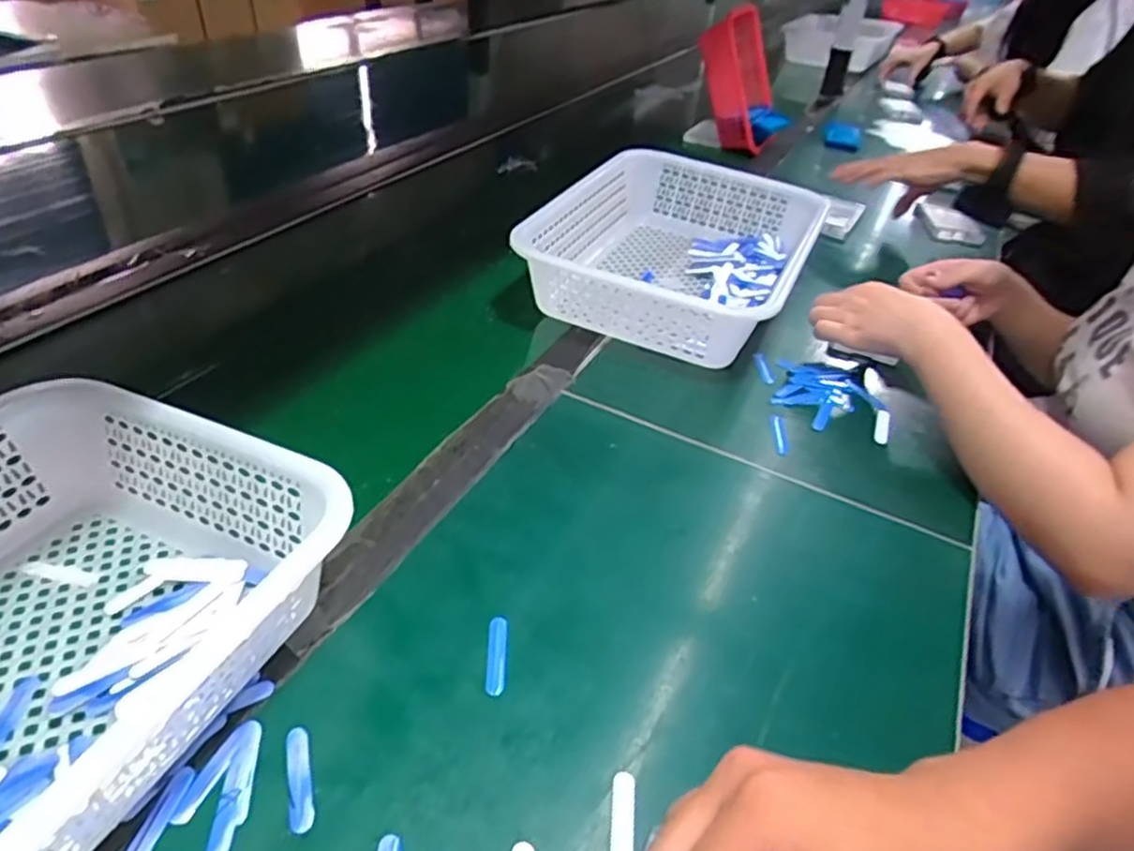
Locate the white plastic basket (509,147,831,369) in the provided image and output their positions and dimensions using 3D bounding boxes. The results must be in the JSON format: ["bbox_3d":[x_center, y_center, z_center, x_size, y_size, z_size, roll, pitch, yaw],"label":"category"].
[{"bbox_3d":[0.123,-0.205,0.805,0.283,0.086,0.393,18,40,16],"label":"white plastic basket"}]

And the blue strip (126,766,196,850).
[{"bbox_3d":[-0.193,0.186,0.333,0.011,0.004,0.050,10,38,7],"label":"blue strip"}]

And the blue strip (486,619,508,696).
[{"bbox_3d":[-0.042,0.136,0.421,0.011,0.005,0.052,2,38,-3],"label":"blue strip"}]

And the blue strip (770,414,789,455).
[{"bbox_3d":[0.185,0.007,0.614,0.011,0.006,0.050,6,38,1],"label":"blue strip"}]

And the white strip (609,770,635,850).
[{"bbox_3d":[0.028,0.198,0.351,0.012,0.004,0.051,6,38,2],"label":"white strip"}]

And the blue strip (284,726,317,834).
[{"bbox_3d":[-0.134,0.175,0.354,0.013,0.004,0.052,-10,41,-18],"label":"blue strip"}]

